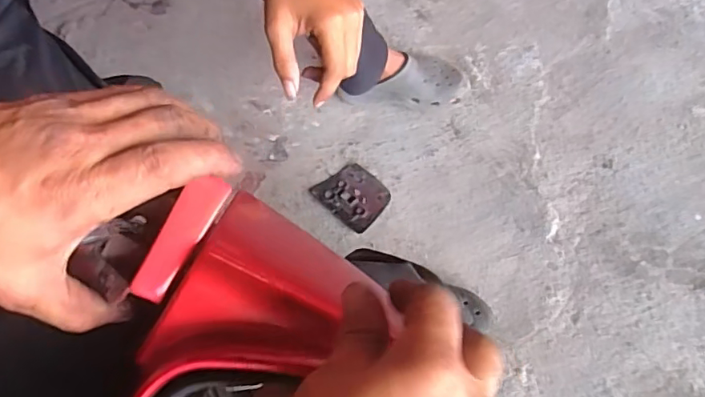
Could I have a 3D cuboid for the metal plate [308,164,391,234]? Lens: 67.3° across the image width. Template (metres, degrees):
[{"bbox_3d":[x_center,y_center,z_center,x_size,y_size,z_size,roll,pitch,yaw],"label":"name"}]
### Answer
[{"bbox_3d":[-0.001,-0.008,0.957,0.124,0.009,0.095,40,72,19],"label":"metal plate"}]

